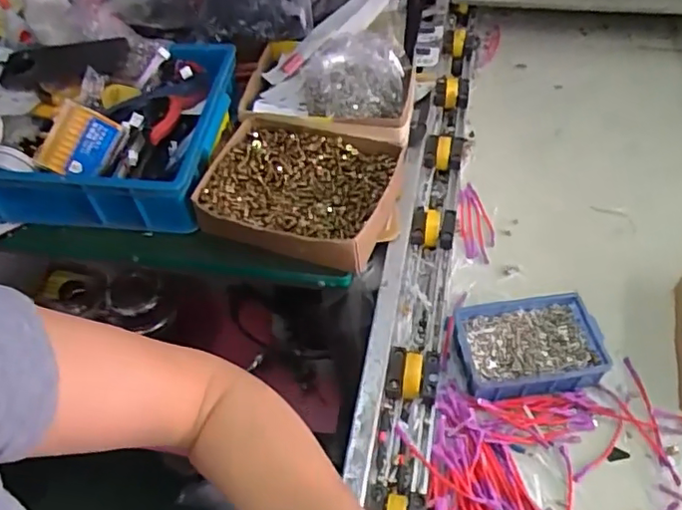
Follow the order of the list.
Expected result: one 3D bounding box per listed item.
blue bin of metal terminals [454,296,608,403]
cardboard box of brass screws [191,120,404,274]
[{"bbox_3d":[0.203,0.103,0.634,0.147,0.049,0.101,-6,50,0],"label":"blue bin of metal terminals"},{"bbox_3d":[-0.047,-0.075,0.697,0.228,0.056,0.182,13,53,15],"label":"cardboard box of brass screws"}]

